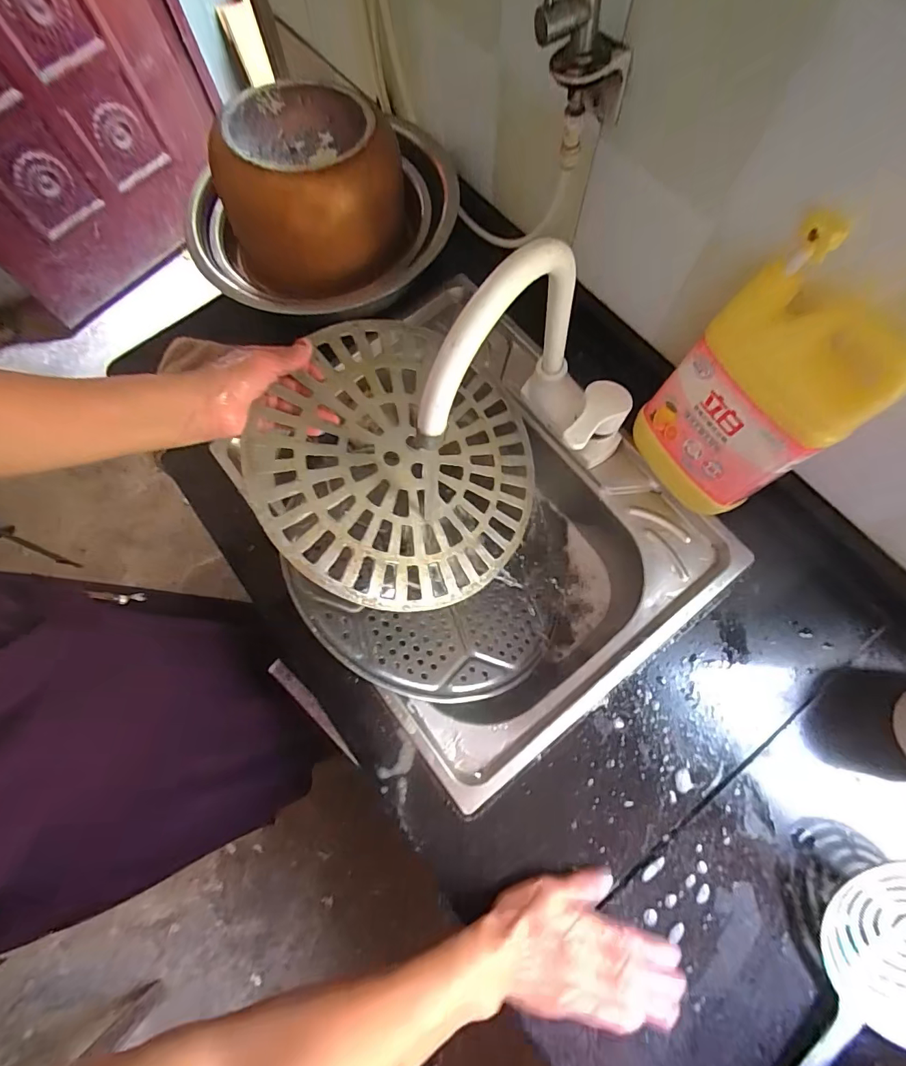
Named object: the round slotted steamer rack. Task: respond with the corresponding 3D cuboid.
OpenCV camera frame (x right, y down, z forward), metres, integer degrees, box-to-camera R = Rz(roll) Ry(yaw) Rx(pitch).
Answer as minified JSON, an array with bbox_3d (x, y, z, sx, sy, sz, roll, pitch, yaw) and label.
[{"bbox_3d":[-0.045,-0.066,0.475,0.271,0.016,0.298,4,79,-23],"label":"round slotted steamer rack"}]

